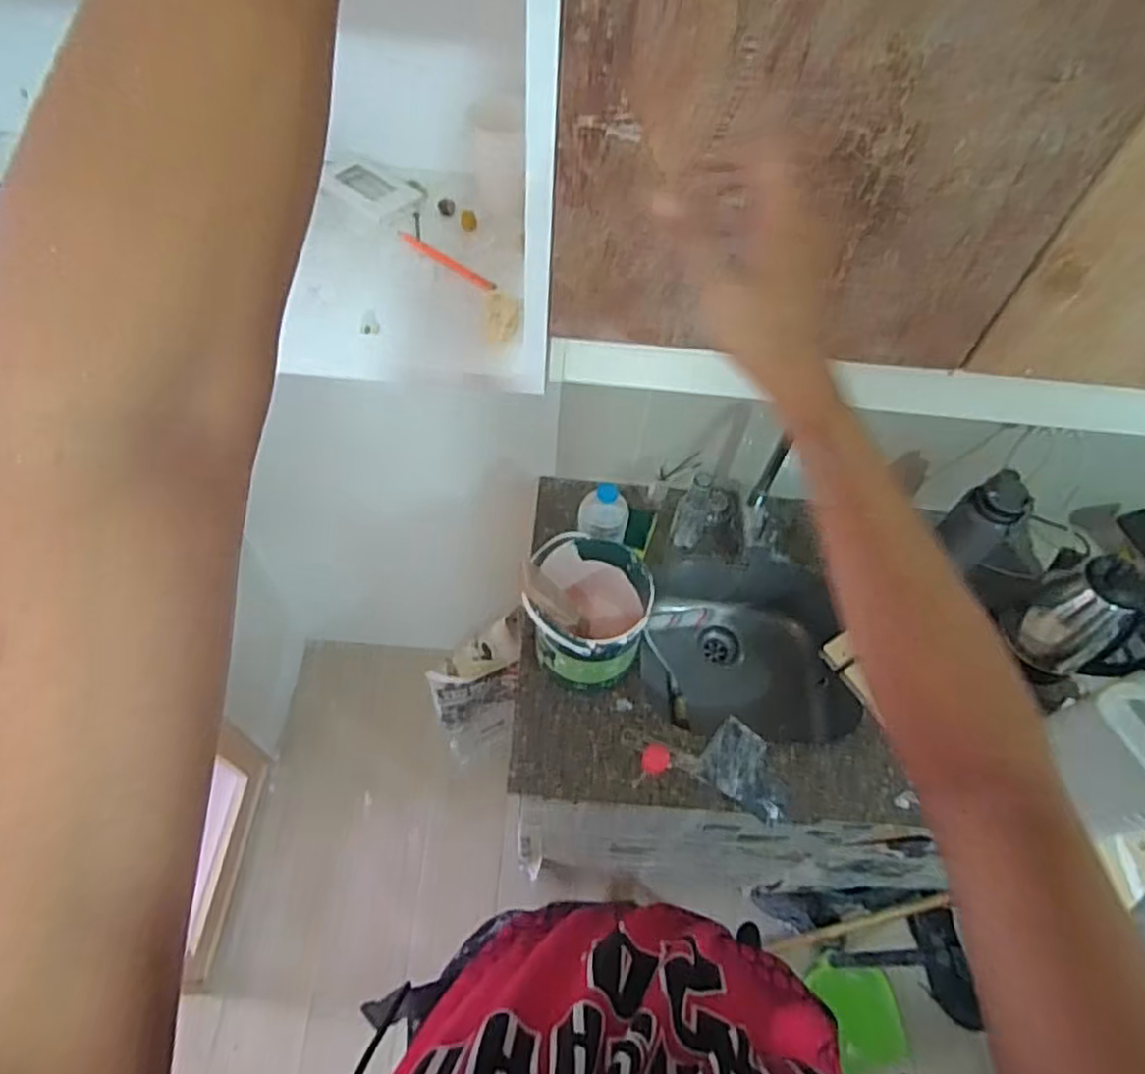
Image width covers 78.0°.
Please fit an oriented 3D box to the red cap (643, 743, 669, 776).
[{"bbox_3d":[0.131,0.350,1.109,0.040,0.020,0.044,2,59,-3],"label":"red cap"}]

